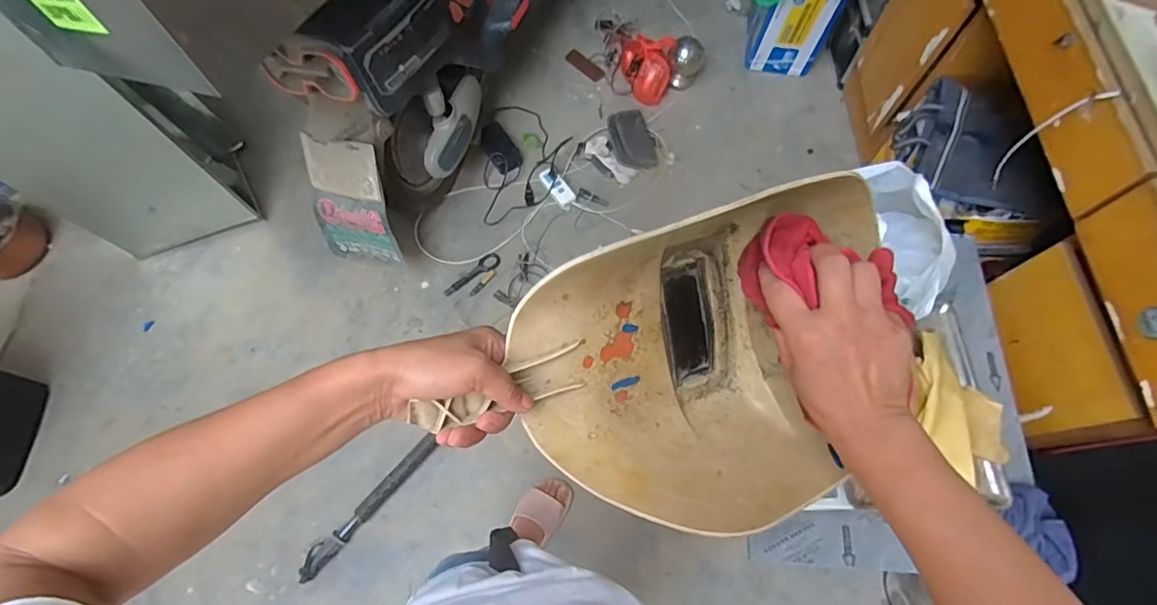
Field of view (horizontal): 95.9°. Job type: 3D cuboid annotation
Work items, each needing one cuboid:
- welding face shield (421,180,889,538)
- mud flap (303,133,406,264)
[{"bbox_3d":[0.095,0.041,0.407,0.391,0.137,0.230,-14,100,-27],"label":"welding face shield"},{"bbox_3d":[-0.600,-0.252,1.384,0.250,0.373,0.069,13,42,16],"label":"mud flap"}]

